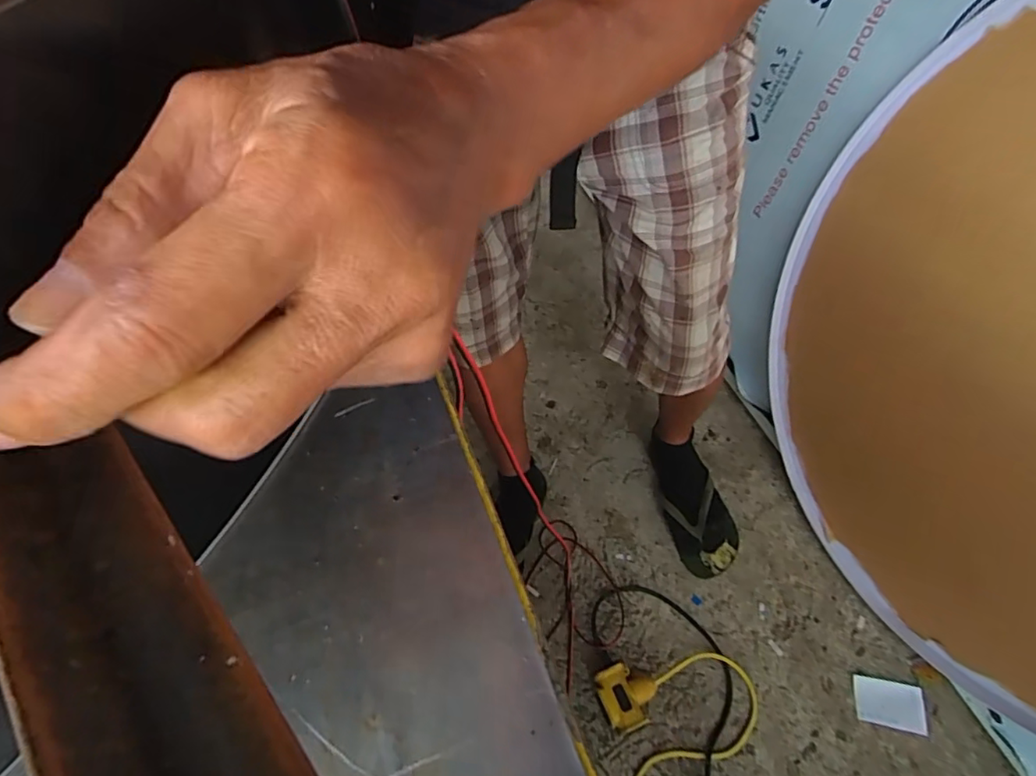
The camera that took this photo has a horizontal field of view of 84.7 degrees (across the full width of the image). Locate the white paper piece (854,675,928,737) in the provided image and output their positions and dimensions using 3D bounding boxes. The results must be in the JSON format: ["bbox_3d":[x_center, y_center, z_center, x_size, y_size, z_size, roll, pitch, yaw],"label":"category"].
[{"bbox_3d":[0.535,0.456,0.822,0.087,0.012,0.062,5,67,16],"label":"white paper piece"}]

